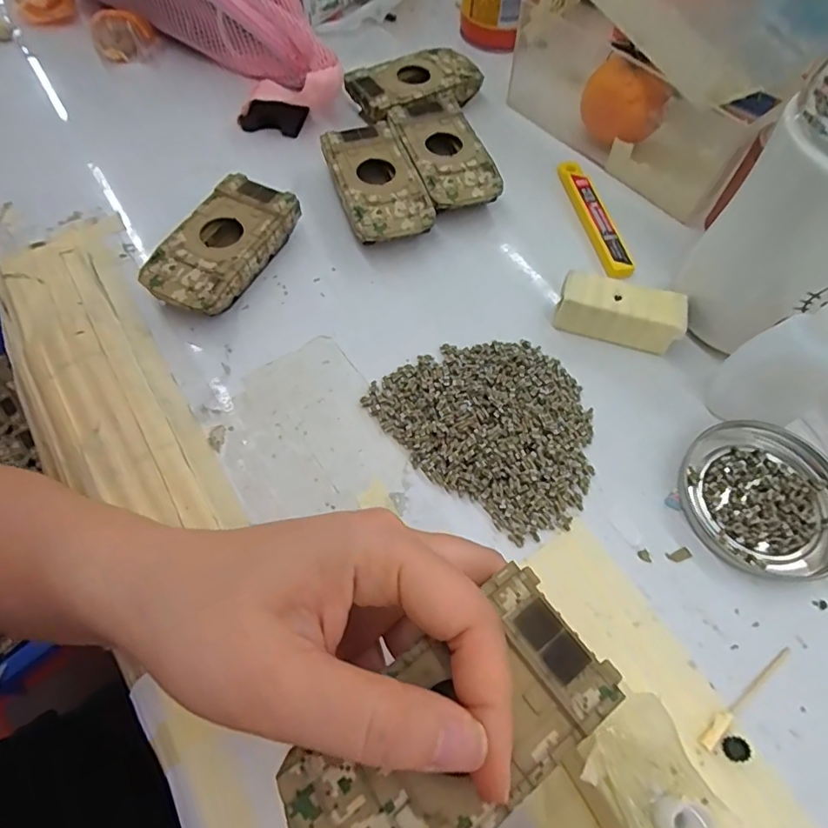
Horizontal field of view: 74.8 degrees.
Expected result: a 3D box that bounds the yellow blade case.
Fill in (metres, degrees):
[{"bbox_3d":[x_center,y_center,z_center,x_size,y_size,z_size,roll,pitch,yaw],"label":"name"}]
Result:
[{"bbox_3d":[0.118,-0.129,0.356,0.019,0.007,0.106,-9,62,-7],"label":"yellow blade case"}]

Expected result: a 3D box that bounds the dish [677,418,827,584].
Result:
[{"bbox_3d":[0.172,0.041,0.264,0.078,0.010,0.076,1,61,-1],"label":"dish"}]

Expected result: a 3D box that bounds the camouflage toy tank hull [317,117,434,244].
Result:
[{"bbox_3d":[-0.025,-0.146,0.351,0.051,0.026,0.094,-18,63,-11],"label":"camouflage toy tank hull"}]

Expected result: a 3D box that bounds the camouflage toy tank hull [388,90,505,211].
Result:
[{"bbox_3d":[0.018,-0.176,0.369,0.052,0.024,0.106,-18,63,-11],"label":"camouflage toy tank hull"}]

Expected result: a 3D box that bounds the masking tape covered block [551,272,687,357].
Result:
[{"bbox_3d":[0.116,-0.058,0.305,0.066,0.023,0.026,19,62,9],"label":"masking tape covered block"}]

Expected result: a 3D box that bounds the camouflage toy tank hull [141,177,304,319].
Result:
[{"bbox_3d":[-0.113,-0.097,0.322,0.050,0.026,0.094,24,63,11],"label":"camouflage toy tank hull"}]

